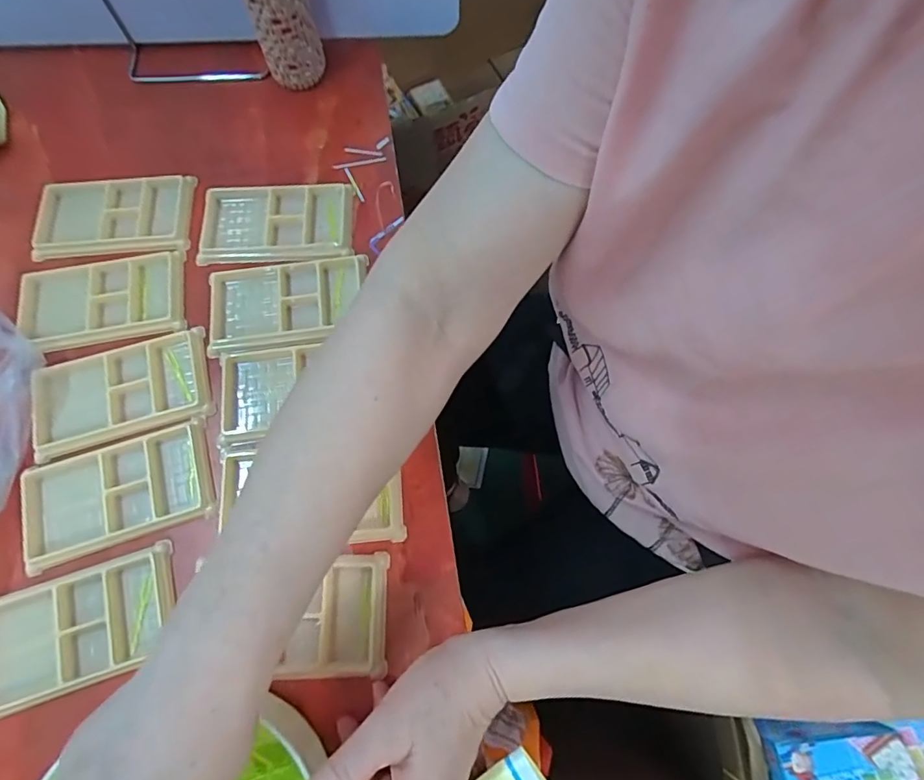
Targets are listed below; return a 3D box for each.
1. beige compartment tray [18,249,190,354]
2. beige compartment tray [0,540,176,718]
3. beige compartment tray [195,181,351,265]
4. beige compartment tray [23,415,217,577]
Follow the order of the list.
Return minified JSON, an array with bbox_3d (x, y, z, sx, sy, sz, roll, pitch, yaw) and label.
[{"bbox_3d":[-0.312,-0.079,0.428,0.133,0.014,0.078,-11,70,-4],"label":"beige compartment tray"},{"bbox_3d":[-0.268,0.165,0.349,0.132,0.018,0.078,-19,71,-7],"label":"beige compartment tray"},{"bbox_3d":[-0.169,-0.153,0.455,0.133,0.012,0.076,-4,70,-2],"label":"beige compartment tray"},{"bbox_3d":[-0.260,0.075,0.377,0.132,0.010,0.077,-18,71,-7],"label":"beige compartment tray"}]

